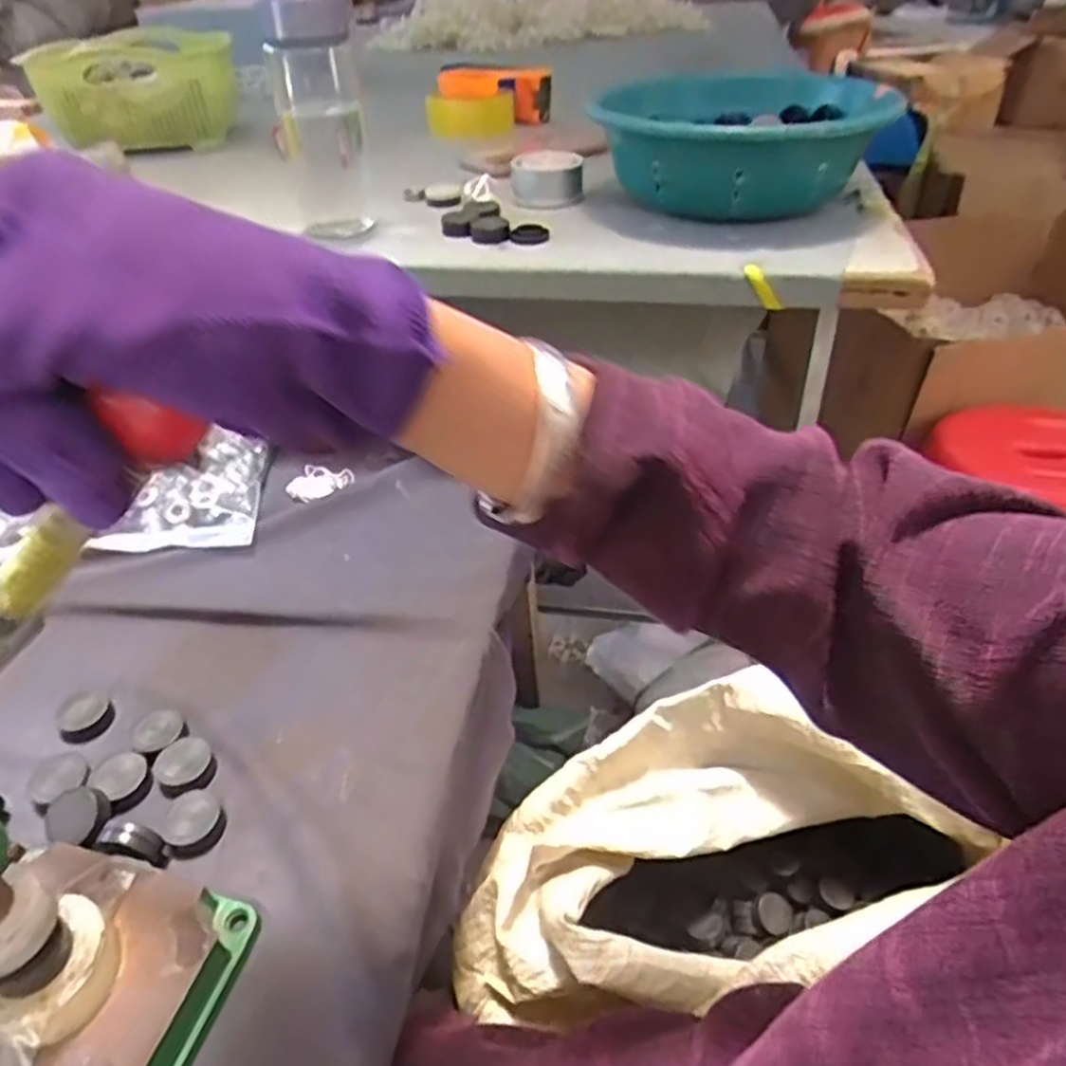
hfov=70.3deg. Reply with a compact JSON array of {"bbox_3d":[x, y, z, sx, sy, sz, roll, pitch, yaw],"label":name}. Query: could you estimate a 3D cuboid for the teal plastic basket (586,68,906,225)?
[{"bbox_3d":[0.187,-0.354,0.690,0.249,0.082,0.270,17,43,22],"label":"teal plastic basket"}]

